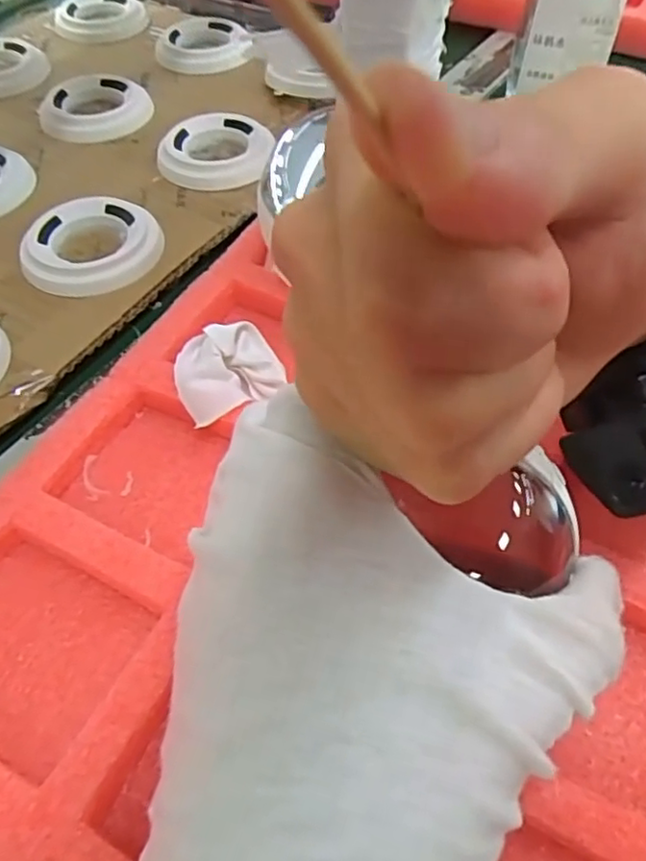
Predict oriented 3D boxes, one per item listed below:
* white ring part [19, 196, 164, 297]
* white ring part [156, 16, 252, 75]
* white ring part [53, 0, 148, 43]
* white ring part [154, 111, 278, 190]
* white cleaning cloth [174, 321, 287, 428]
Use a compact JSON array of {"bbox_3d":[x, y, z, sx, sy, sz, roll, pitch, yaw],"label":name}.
[{"bbox_3d":[-0.119,-0.097,0.328,0.068,0.013,0.068,-9,53,-8],"label":"white ring part"},{"bbox_3d":[-0.088,-0.286,0.465,0.066,0.011,0.067,2,52,1],"label":"white ring part"},{"bbox_3d":[-0.175,-0.327,0.497,0.069,0.014,0.074,-16,54,-12],"label":"white ring part"},{"bbox_3d":[-0.064,-0.170,0.378,0.065,0.010,0.065,2,52,1],"label":"white ring part"},{"bbox_3d":[-0.037,-0.025,0.246,0.040,0.008,0.040,-16,54,-12],"label":"white cleaning cloth"}]

